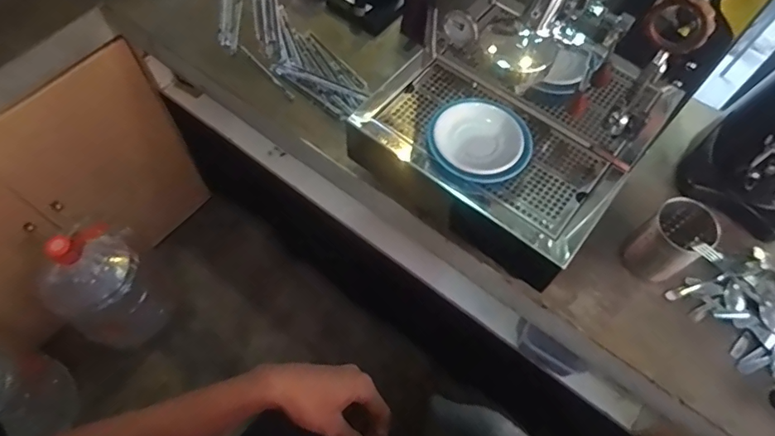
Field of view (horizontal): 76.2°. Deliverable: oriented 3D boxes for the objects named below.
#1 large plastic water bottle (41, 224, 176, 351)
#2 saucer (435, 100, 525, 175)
[{"bbox_3d":[-0.822,0.195,1.442,0.242,0.438,0.275,20,63,8],"label":"large plastic water bottle"},{"bbox_3d":[0.141,-0.124,0.756,0.117,0.017,0.131,-39,70,-20],"label":"saucer"}]

